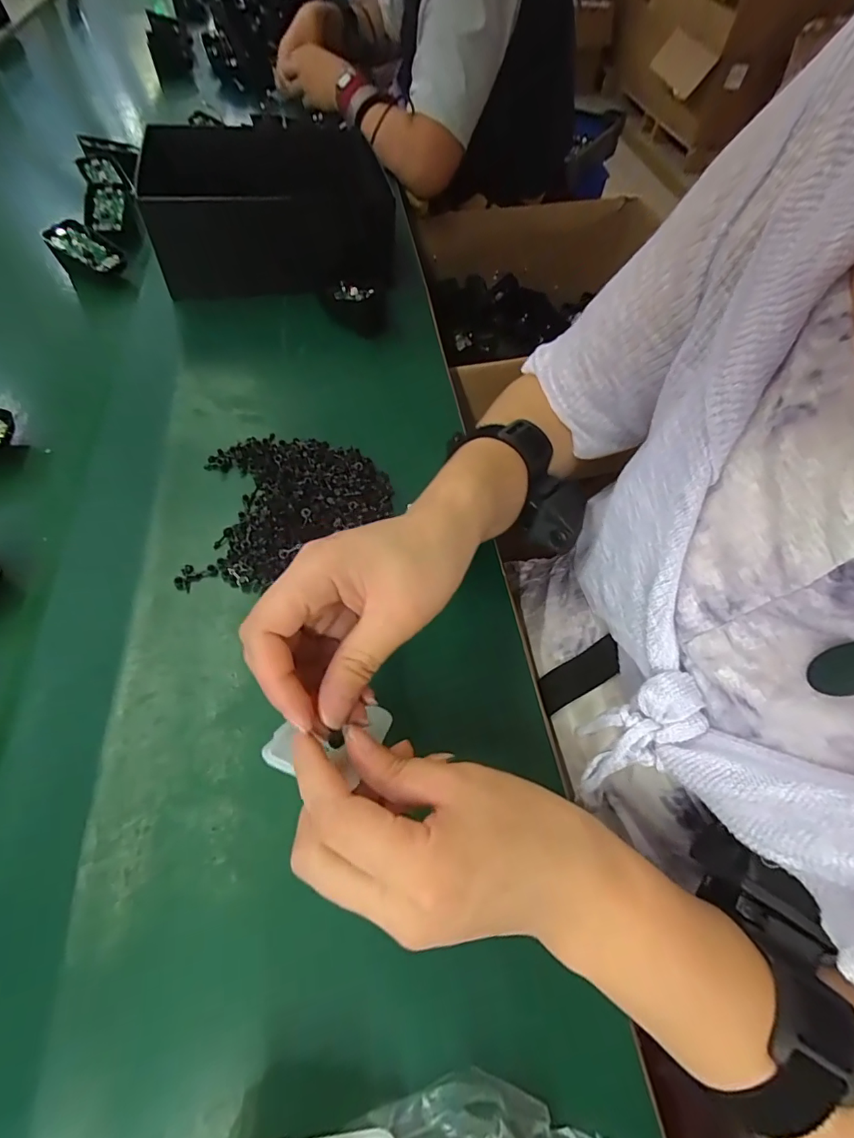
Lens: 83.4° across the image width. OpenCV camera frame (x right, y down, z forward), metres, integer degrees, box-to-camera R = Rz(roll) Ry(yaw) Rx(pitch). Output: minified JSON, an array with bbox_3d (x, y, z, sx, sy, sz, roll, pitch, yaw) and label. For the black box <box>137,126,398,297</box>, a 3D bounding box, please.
[{"bbox_3d":[-0.167,-0.389,0.518,0.232,0.090,0.177,-11,59,-10],"label":"black box"}]

